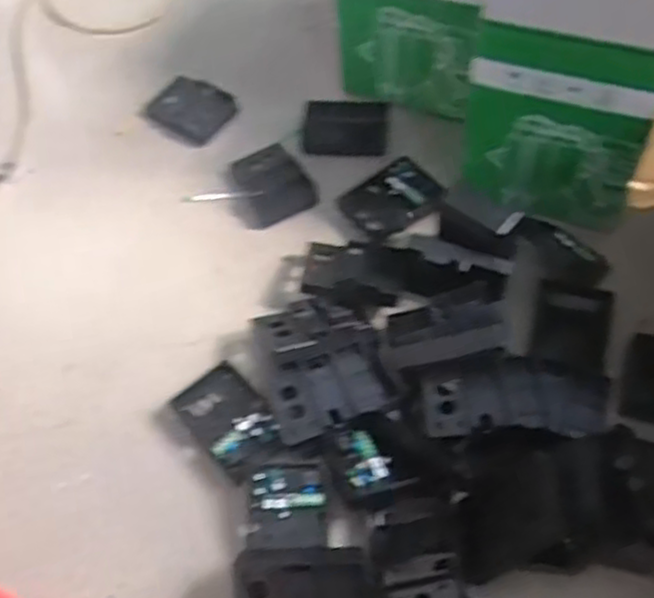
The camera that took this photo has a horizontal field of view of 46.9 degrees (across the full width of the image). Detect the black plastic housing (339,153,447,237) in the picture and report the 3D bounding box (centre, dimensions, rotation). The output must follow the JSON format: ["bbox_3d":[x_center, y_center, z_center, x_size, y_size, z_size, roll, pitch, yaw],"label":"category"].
[{"bbox_3d":[0.087,-0.137,1.002,0.120,0.018,0.093,-33,60,-16],"label":"black plastic housing"}]

